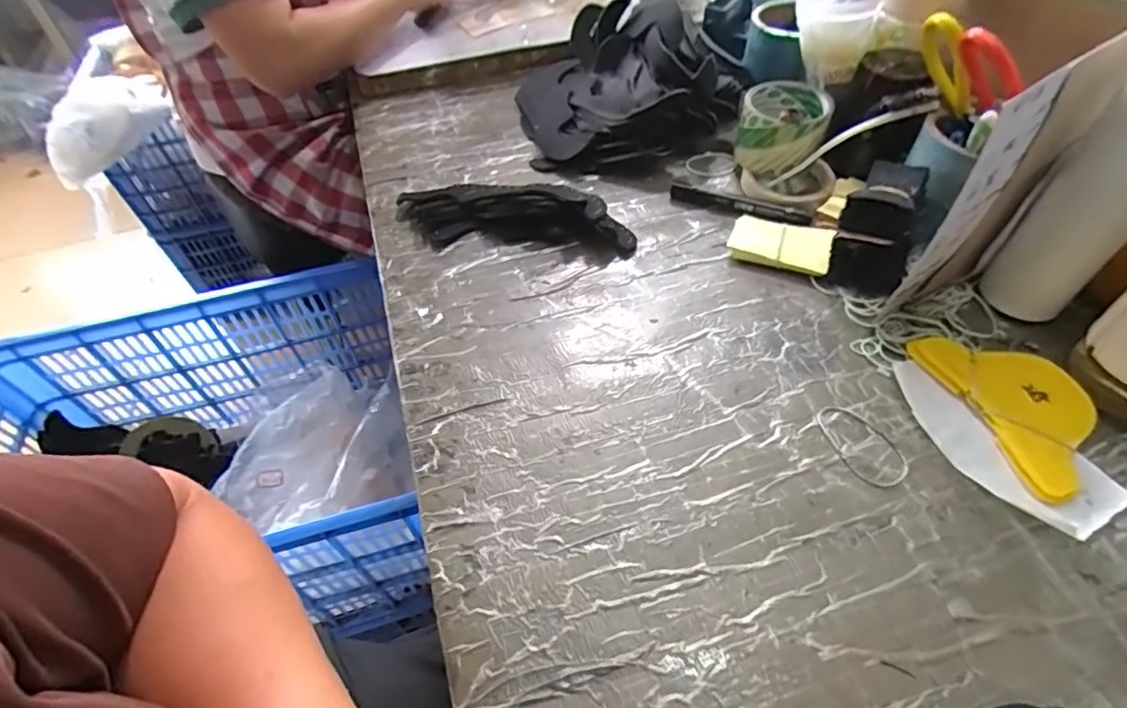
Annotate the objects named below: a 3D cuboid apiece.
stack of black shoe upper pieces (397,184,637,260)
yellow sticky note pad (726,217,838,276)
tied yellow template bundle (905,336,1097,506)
[{"bbox_3d":[-0.053,-0.147,0.591,0.254,0.039,0.089,5,50,7],"label":"stack of black shoe upper pieces"},{"bbox_3d":[0.208,-0.105,0.556,0.092,0.015,0.057,16,54,16],"label":"yellow sticky note pad"},{"bbox_3d":[0.345,0.034,0.432,0.091,0.016,0.139,-15,52,-8],"label":"tied yellow template bundle"}]

